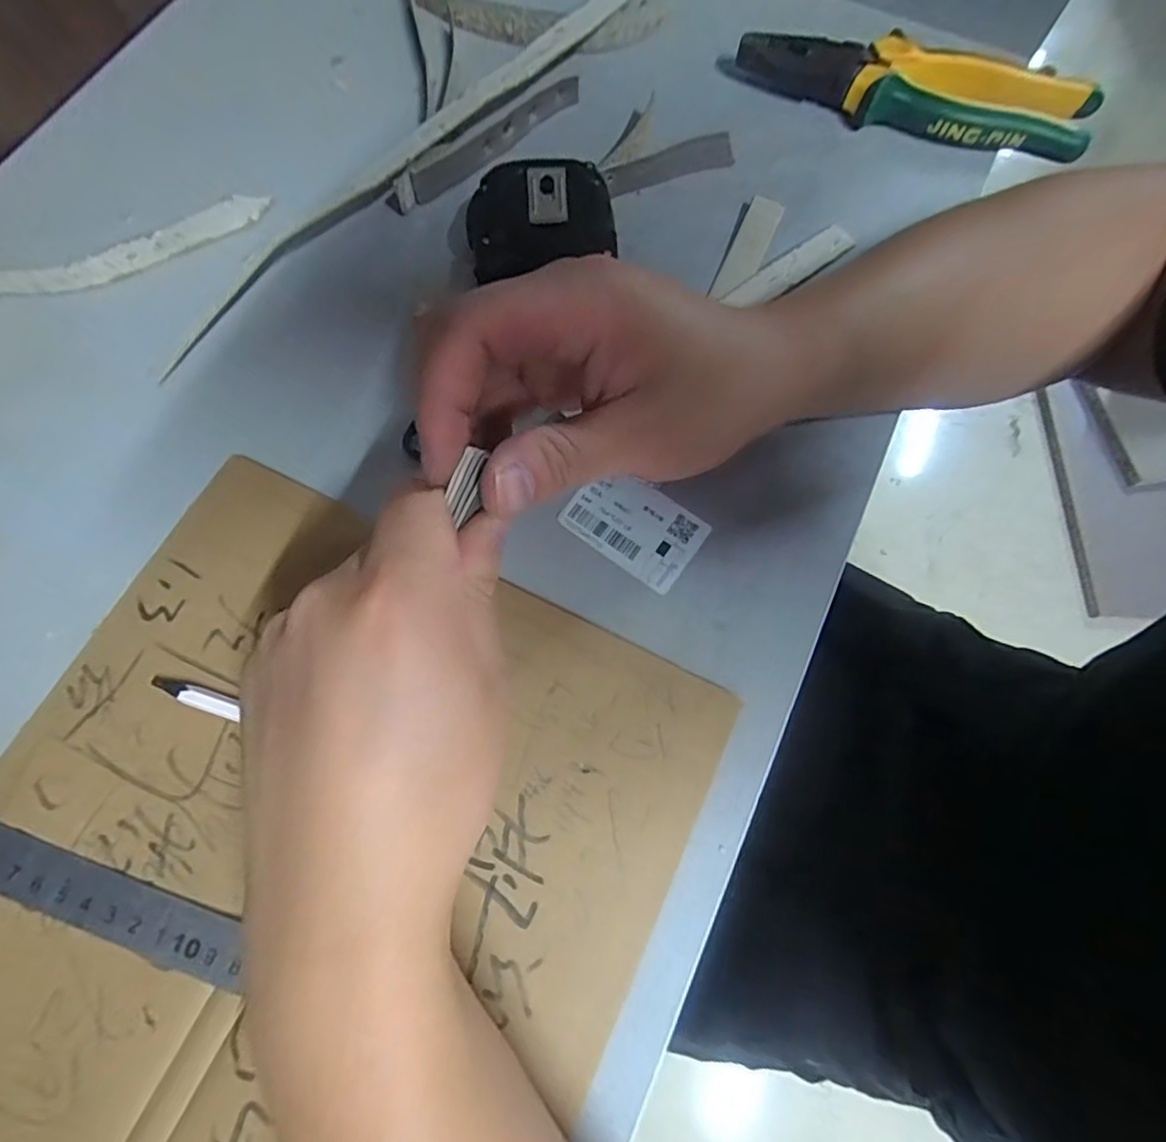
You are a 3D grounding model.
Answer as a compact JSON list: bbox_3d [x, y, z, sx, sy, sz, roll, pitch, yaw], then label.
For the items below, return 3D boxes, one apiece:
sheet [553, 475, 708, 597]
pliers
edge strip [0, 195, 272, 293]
[{"bbox_3d":[0.023,-0.022,0.272,0.059,0.004,0.040,35,74,10],"label":"sheet"},{"bbox_3d":[0.186,-0.271,0.342,0.191,0.027,0.048,9,72,2],"label":"pliers"},{"bbox_3d":[-0.264,-0.158,0.302,0.202,0.018,0.031,-15,73,-6],"label":"edge strip"}]

